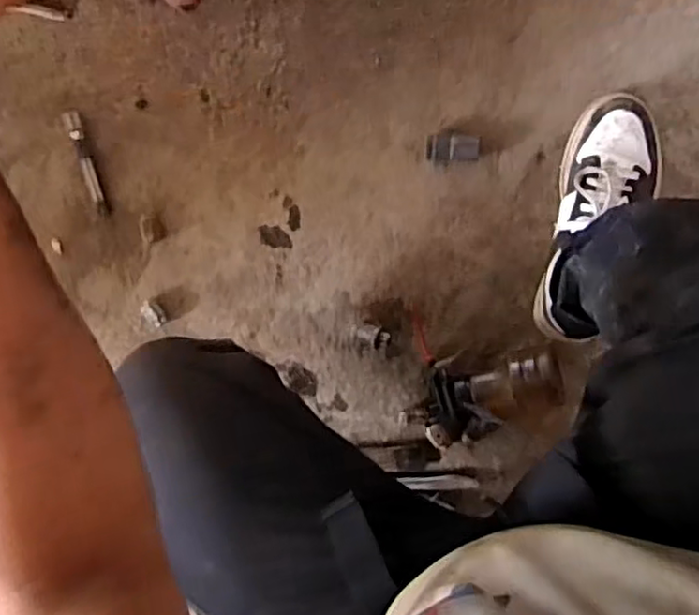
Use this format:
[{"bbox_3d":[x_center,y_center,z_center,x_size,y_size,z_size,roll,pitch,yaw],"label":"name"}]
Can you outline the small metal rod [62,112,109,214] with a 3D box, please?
[{"bbox_3d":[-0.323,-0.176,0.808,0.018,0.020,0.125,-12,97,7],"label":"small metal rod"}]

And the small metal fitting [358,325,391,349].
[{"bbox_3d":[0.029,0.037,0.805,0.039,0.028,0.030,18,99,2],"label":"small metal fitting"}]

